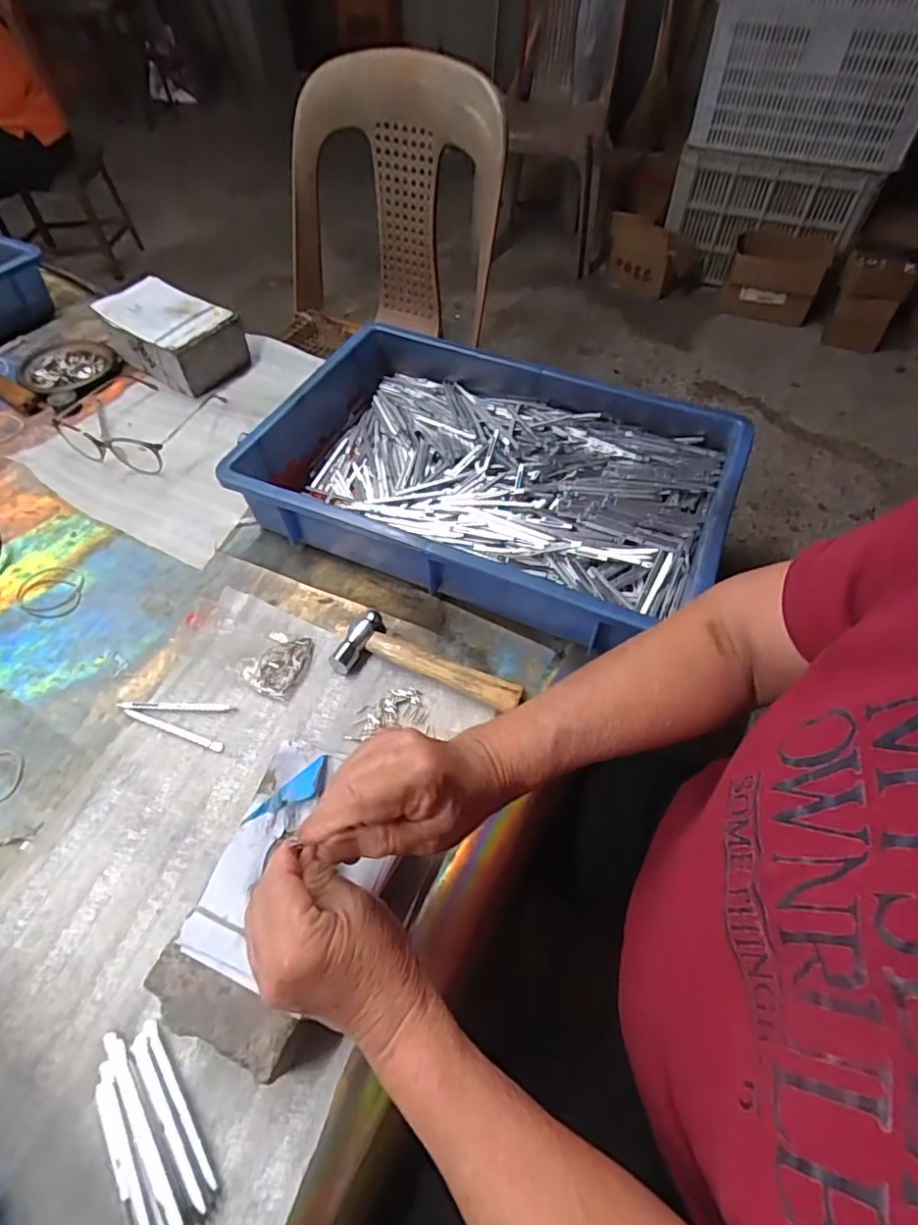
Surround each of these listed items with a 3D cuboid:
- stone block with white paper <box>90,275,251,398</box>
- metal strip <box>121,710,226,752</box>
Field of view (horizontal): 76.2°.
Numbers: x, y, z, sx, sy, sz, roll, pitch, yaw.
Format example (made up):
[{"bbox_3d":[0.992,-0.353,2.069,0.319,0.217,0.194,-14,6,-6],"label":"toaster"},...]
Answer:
[{"bbox_3d":[-0.360,-0.348,0.733,0.152,0.070,0.094,23,57,16],"label":"stone block with white paper"},{"bbox_3d":[-0.221,0.091,0.454,0.085,0.004,0.007,17,56,11],"label":"metal strip"}]

